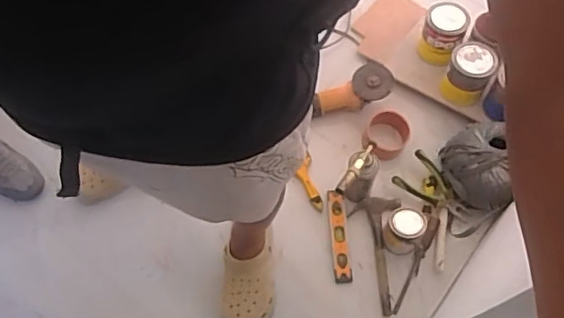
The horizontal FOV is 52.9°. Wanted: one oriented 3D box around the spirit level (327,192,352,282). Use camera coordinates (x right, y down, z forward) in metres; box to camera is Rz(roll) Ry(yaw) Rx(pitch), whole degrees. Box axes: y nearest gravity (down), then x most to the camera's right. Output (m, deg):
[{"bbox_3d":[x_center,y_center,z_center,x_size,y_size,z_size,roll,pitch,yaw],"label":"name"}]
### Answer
[{"bbox_3d":[0.136,0.183,1.347,0.041,0.022,0.217,-4,67,0],"label":"spirit level"}]

